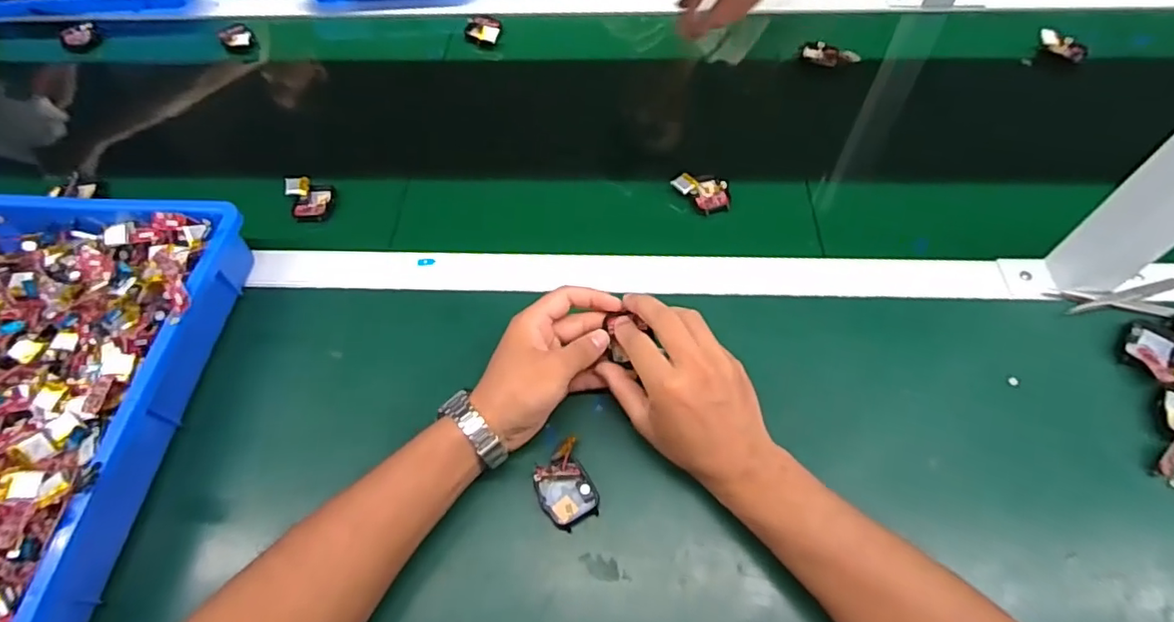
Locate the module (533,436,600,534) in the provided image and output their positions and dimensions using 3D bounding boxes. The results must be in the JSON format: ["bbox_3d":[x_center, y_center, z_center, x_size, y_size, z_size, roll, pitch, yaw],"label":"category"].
[{"bbox_3d":[-0.016,0.127,0.418,0.040,0.022,0.054,-24,61,-12],"label":"module"}]

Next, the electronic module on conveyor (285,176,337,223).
[{"bbox_3d":[-0.281,-0.115,0.584,0.045,0.018,0.052,-15,59,-7],"label":"electronic module on conveyor"}]

